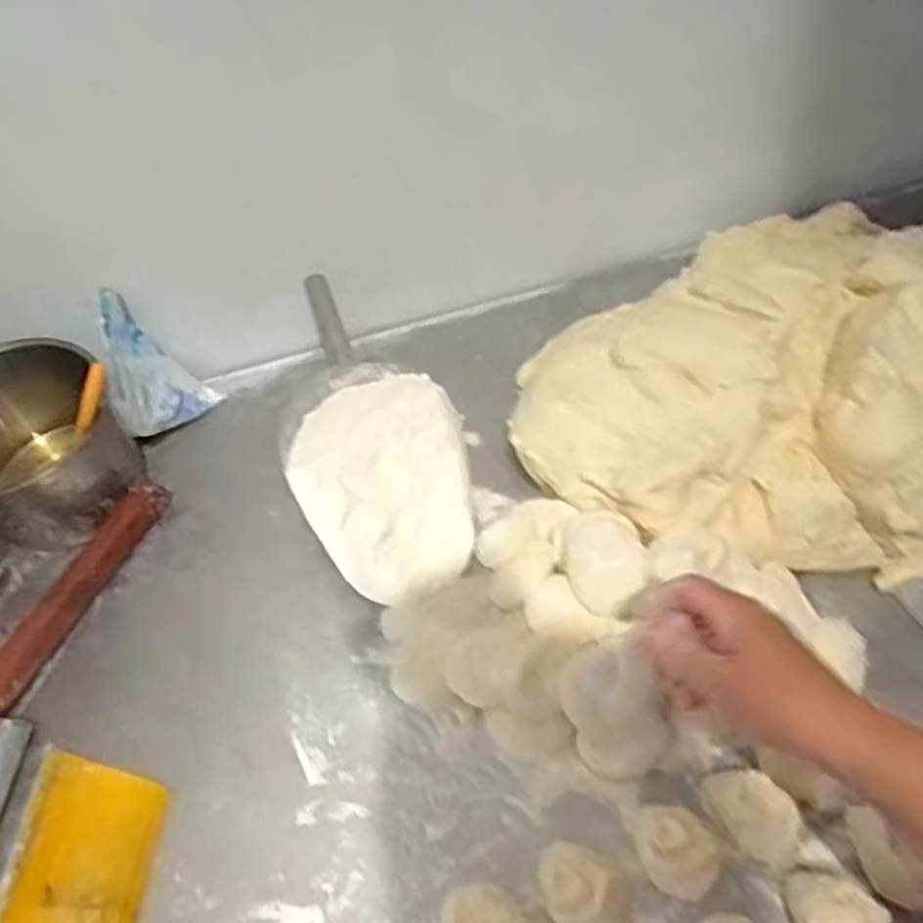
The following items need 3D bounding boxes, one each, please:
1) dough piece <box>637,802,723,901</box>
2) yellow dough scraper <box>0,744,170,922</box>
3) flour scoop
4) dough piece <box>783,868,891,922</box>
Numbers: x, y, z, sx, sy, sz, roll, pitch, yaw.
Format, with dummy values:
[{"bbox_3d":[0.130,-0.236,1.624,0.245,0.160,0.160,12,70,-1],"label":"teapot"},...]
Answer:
[{"bbox_3d":[0.135,0.244,0.486,0.040,0.033,0.054,-37,60,-19],"label":"dough piece"},{"bbox_3d":[-0.255,0.287,0.501,0.096,0.009,0.180,1,54,4],"label":"yellow dough scraper"},{"bbox_3d":[-0.087,-0.022,0.659,0.137,0.072,0.287,-27,58,-14],"label":"flour scoop"},{"bbox_3d":[0.222,0.269,0.458,0.043,0.038,0.053,-40,61,-21],"label":"dough piece"}]

